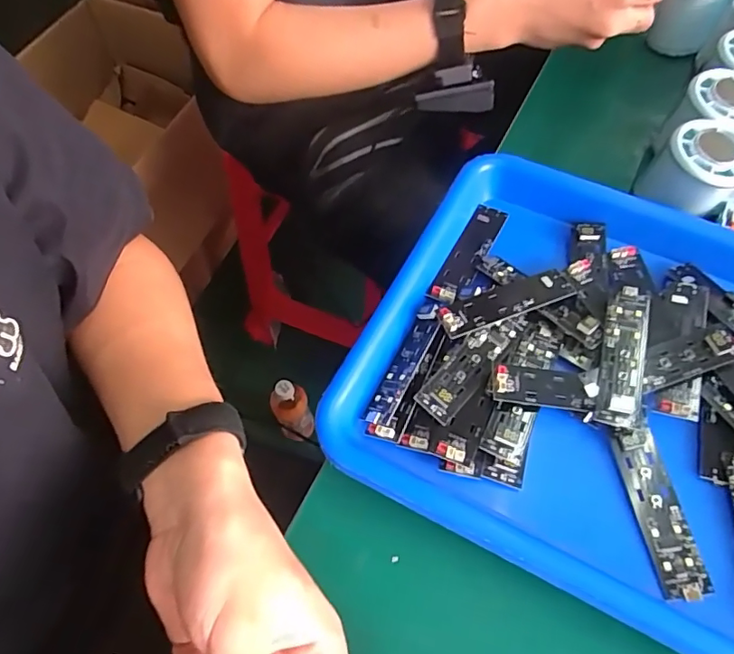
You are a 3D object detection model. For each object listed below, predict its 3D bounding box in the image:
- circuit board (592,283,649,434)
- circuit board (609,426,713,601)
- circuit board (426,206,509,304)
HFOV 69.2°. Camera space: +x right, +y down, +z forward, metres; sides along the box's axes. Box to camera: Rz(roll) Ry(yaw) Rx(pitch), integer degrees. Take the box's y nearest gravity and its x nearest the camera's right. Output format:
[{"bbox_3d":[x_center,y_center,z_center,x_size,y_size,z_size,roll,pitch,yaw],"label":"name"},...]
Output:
[{"bbox_3d":[0.153,0.017,0.316,0.024,0.011,0.090,16,63,9],"label":"circuit board"},{"bbox_3d":[0.155,0.097,0.285,0.024,0.007,0.086,-17,63,15],"label":"circuit board"},{"bbox_3d":[0.071,-0.052,0.370,0.023,0.011,0.093,25,64,13],"label":"circuit board"}]

